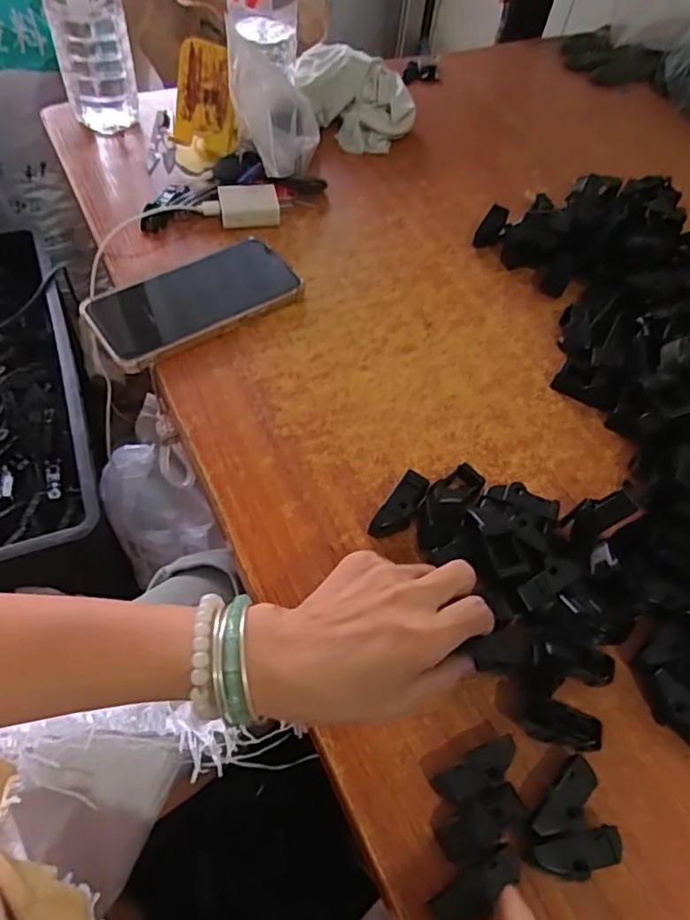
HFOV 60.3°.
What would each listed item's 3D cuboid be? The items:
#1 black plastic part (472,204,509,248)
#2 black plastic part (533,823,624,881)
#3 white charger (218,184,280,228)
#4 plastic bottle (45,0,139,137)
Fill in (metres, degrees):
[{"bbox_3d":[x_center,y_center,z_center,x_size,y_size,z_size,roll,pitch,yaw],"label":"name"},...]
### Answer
[{"bbox_3d":[0.140,-0.222,0.569,0.023,0.006,0.051,40,75,-21],"label":"black plastic part"},{"bbox_3d":[0.112,0.192,0.288,0.043,0.020,0.017,-9,57,-10],"label":"black plastic part"},{"bbox_3d":[-0.089,-0.236,0.553,0.054,0.026,0.035,-9,57,-10],"label":"white charger"},{"bbox_3d":[-0.239,-0.412,0.550,0.069,0.212,0.064,-18,59,-16],"label":"plastic bottle"}]

